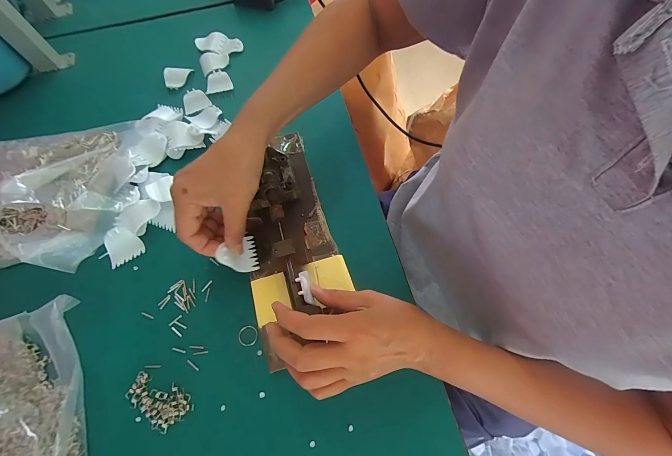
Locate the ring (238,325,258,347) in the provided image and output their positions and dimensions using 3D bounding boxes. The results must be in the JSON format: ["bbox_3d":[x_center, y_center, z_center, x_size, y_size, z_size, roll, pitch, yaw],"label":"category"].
[{"bbox_3d":[-0.095,0.116,0.328,0.021,0.004,0.022,0,68,1],"label":"ring"}]

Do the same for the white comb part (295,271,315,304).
[{"bbox_3d":[-0.030,0.058,0.295,0.014,0.007,0.037,-17,57,-6],"label":"white comb part"}]

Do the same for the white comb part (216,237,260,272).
[{"bbox_3d":[-0.105,0.030,0.330,0.009,0.048,0.037,-14,87,28],"label":"white comb part"}]

